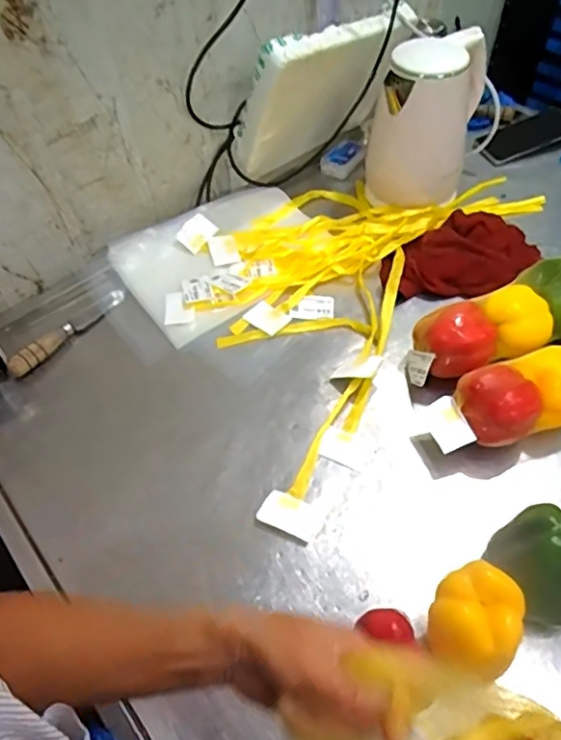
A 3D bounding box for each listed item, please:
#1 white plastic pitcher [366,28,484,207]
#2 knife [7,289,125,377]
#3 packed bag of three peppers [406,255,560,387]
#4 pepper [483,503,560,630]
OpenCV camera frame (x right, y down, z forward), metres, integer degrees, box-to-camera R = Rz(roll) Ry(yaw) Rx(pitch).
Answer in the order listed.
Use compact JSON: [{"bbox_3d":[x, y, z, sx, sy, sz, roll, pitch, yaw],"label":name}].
[{"bbox_3d":[0.213,-0.370,0.859,0.145,0.212,0.157,12,55,13],"label":"white plastic pitcher"},{"bbox_3d":[-0.287,-0.057,0.780,0.025,0.034,0.184,30,61,24],"label":"knife"},{"bbox_3d":[0.268,-0.052,0.697,0.240,0.090,0.102,-24,55,-13],"label":"packed bag of three peppers"},{"bbox_3d":[0.242,0.179,0.525,0.092,0.091,0.091,-2,52,3],"label":"pepper"}]

